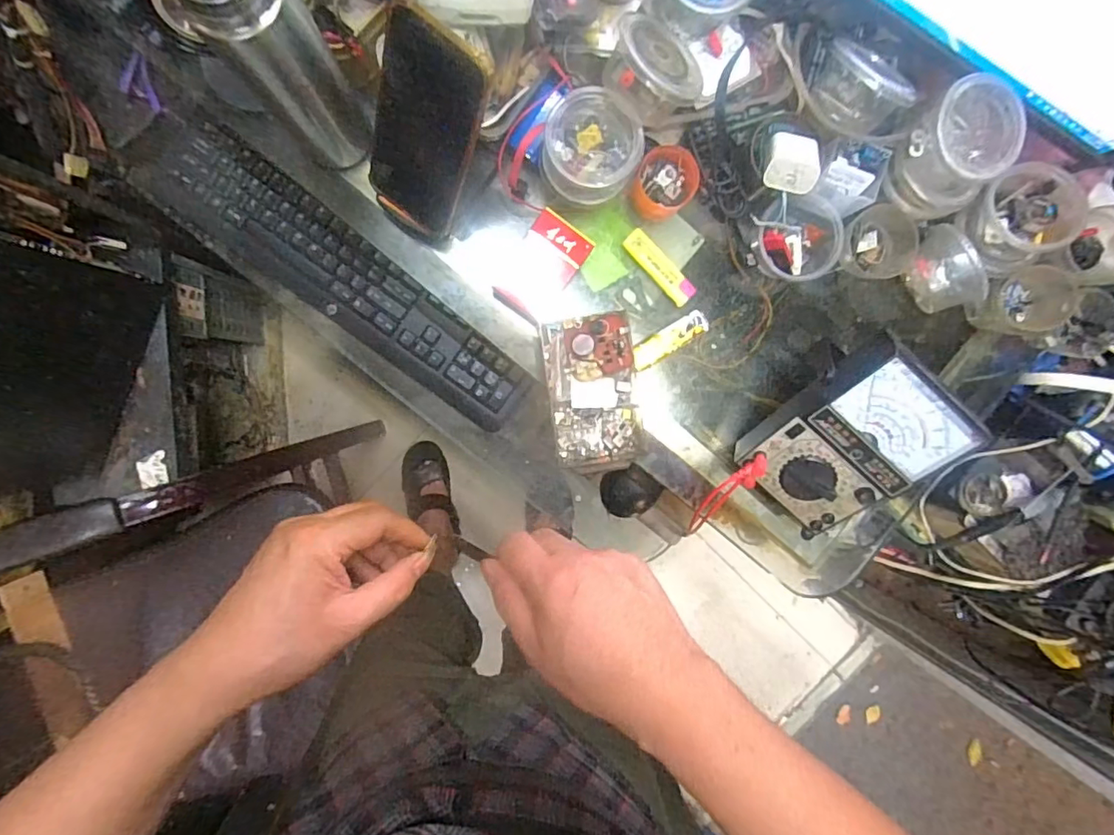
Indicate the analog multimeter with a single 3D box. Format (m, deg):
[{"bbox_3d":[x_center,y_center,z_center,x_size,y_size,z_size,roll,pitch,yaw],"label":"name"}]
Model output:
[{"bbox_3d":[0.249,0.023,0.478,0.129,0.037,0.170,42,124,-3],"label":"analog multimeter"}]

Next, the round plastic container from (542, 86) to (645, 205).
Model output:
[{"bbox_3d":[0.029,-0.223,0.461,0.077,0.051,0.073,0,94,-4],"label":"round plastic container"}]

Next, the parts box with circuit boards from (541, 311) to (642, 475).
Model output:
[{"bbox_3d":[0.033,-0.022,0.512,0.079,0.043,0.140,-8,94,-4],"label":"parts box with circuit boards"}]

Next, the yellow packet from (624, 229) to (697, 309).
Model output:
[{"bbox_3d":[0.096,-0.140,0.520,0.023,0.009,0.081,-43,95,-1],"label":"yellow packet"}]

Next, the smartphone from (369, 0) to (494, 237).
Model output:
[{"bbox_3d":[-0.102,-0.218,0.421,0.086,0.167,0.016,41,58,-3],"label":"smartphone"}]

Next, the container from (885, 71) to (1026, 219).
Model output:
[{"bbox_3d":[0.330,-0.222,0.465,0.082,0.066,0.093,-13,94,-3],"label":"container"}]

